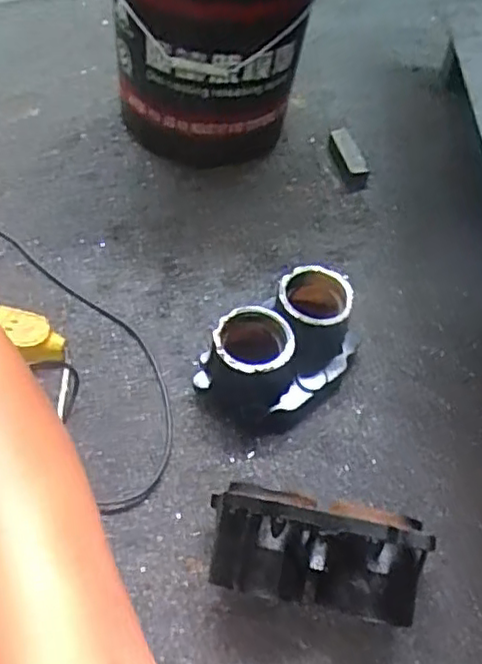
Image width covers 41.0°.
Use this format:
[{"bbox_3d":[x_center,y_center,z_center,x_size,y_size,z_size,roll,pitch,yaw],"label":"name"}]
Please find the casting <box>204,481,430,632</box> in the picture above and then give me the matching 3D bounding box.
[{"bbox_3d":[0.065,0.208,0.589,0.185,0.134,0.081,14,53,4],"label":"casting"}]

